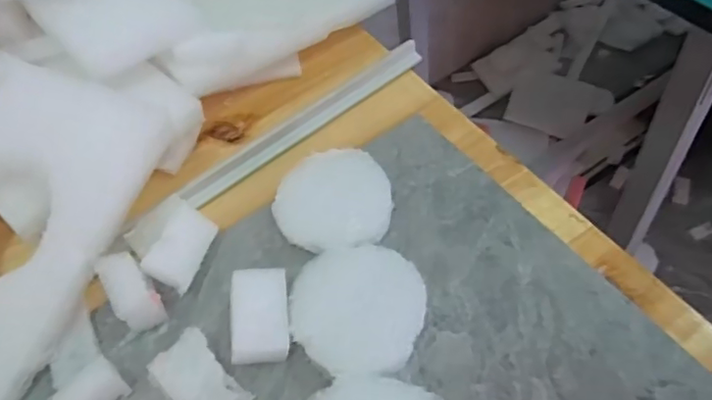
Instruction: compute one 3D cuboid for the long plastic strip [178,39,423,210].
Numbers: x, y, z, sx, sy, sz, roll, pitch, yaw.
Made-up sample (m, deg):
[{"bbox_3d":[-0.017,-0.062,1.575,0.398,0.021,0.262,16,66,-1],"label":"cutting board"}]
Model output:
[{"bbox_3d":[-0.038,-0.064,0.467,0.223,0.011,0.023,-36,57,-17],"label":"long plastic strip"}]

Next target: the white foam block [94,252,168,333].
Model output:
[{"bbox_3d":[-0.139,0.057,0.364,0.023,0.013,0.052,-33,94,-15],"label":"white foam block"}]

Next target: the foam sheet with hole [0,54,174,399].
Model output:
[{"bbox_3d":[-0.224,0.007,0.377,0.140,0.019,0.199,22,75,9],"label":"foam sheet with hole"}]

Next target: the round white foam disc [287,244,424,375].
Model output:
[{"bbox_3d":[0.000,0.064,0.348,0.077,0.019,0.076,-4,54,5],"label":"round white foam disc"}]

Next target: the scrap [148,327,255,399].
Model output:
[{"bbox_3d":[-0.090,0.105,0.335,0.036,0.017,0.056,-39,58,-19],"label":"scrap"}]

